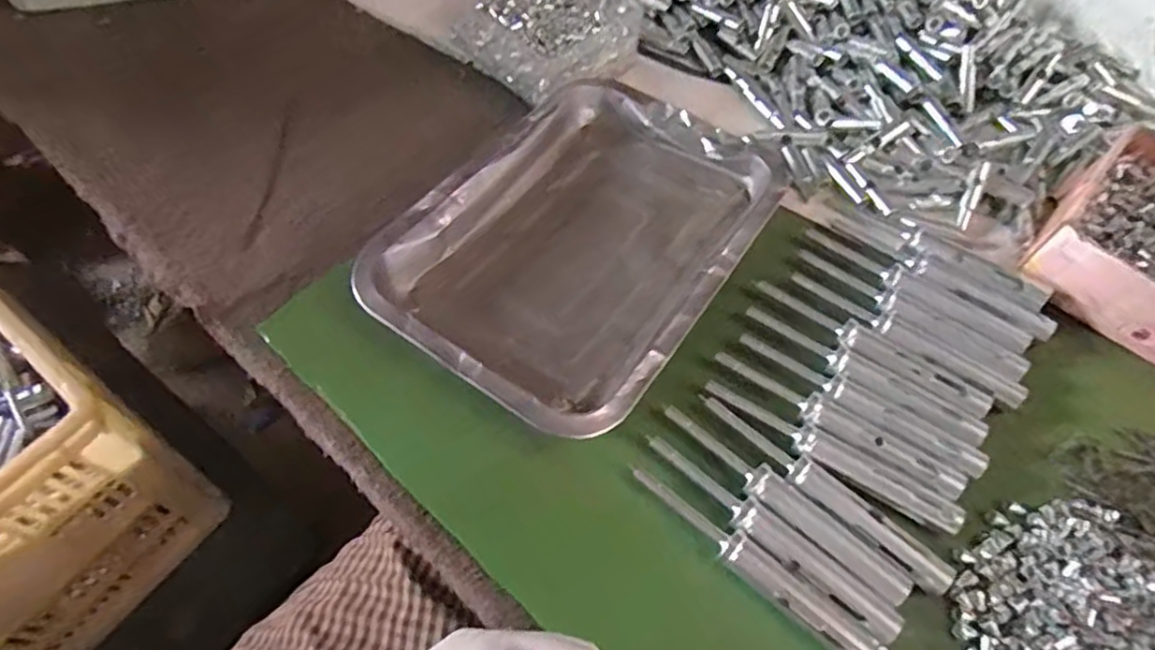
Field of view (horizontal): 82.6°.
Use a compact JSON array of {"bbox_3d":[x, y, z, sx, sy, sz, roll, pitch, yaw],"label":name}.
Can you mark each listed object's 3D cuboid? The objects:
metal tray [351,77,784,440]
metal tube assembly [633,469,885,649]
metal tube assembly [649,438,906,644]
[{"bbox_3d":[0.004,-0.056,0.426,0.183,0.036,0.251,33,63,18],"label":"metal tray"},{"bbox_3d":[0.086,0.119,0.323,0.141,0.015,0.017,35,64,19],"label":"metal tube assembly"},{"bbox_3d":[0.095,0.105,0.331,0.141,0.010,0.017,35,64,19],"label":"metal tube assembly"}]

